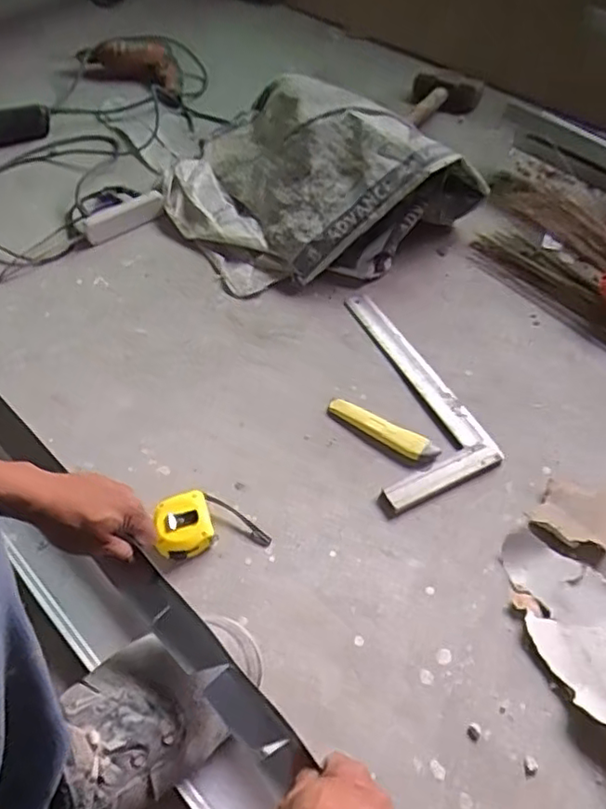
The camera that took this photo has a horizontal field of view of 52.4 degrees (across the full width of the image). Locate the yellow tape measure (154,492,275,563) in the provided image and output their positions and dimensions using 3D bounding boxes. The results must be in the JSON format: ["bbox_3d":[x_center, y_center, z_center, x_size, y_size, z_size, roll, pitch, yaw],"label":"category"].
[{"bbox_3d":[-0.106,0.134,0.710,0.117,0.039,0.072,-12,51,-7],"label":"yellow tape measure"}]

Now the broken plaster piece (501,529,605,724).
[{"bbox_3d":[0.289,0.230,0.630,0.215,0.043,0.127,36,60,28],"label":"broken plaster piece"}]

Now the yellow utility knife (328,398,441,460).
[{"bbox_3d":[0.101,0.032,0.795,0.153,0.012,0.030,25,56,21],"label":"yellow utility knife"}]

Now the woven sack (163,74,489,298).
[{"bbox_3d":[-0.017,-0.381,1.051,0.398,0.169,0.478,-37,58,-25],"label":"woven sack"}]

